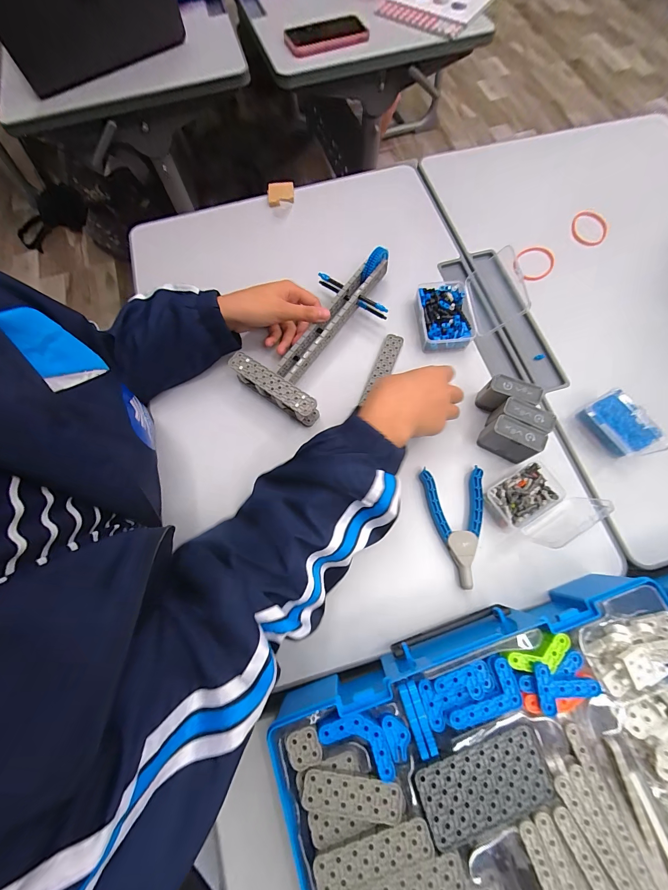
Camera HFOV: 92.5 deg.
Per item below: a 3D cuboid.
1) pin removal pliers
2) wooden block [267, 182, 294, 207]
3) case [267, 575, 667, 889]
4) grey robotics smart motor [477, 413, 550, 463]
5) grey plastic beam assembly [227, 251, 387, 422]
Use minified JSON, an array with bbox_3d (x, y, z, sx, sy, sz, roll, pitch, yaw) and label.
[{"bbox_3d":[0.143,0.091,0.362,0.066,0.015,0.128,-5,72,-1],"label":"pin removal pliers"},{"bbox_3d":[-0.088,-0.418,0.532,0.044,0.012,0.046,-4,72,-1],"label":"wooden block"},{"bbox_3d":[0.156,0.300,0.264,0.355,0.073,0.273,-18,73,-6],"label":"case"},{"bbox_3d":[0.203,-0.007,0.374,0.059,0.052,0.024,29,74,9],"label":"grey robotics smart motor"},{"bbox_3d":[-0.012,-0.158,0.427,0.127,0.048,0.249,31,74,10],"label":"grey plastic beam assembly"}]

